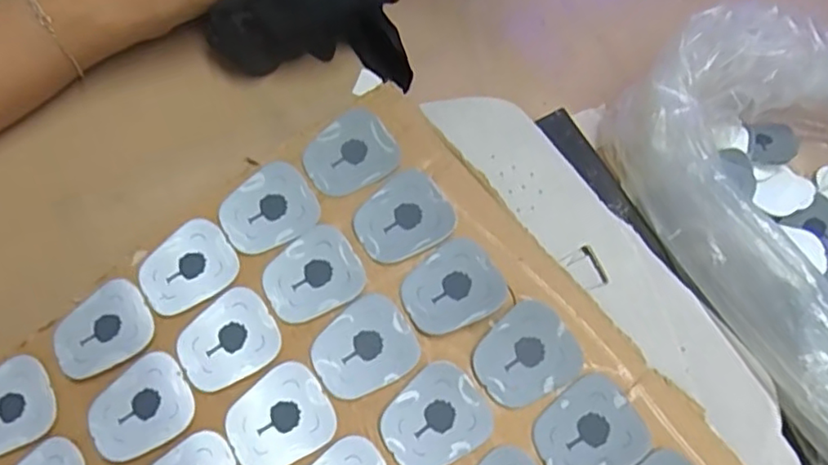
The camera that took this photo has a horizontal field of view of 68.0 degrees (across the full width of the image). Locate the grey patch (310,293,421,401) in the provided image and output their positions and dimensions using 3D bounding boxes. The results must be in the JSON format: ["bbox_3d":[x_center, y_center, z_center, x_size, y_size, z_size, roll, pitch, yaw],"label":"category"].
[{"bbox_3d":[-0.020,0.044,0.236,0.038,0.004,0.032,-28,74,-13],"label":"grey patch"}]

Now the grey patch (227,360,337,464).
[{"bbox_3d":[-0.051,0.071,0.230,0.038,0.004,0.032,-32,75,-14],"label":"grey patch"}]

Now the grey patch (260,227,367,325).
[{"bbox_3d":[-0.041,0.017,0.245,0.038,0.004,0.033,-28,74,-13],"label":"grey patch"}]

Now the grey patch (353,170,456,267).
[{"bbox_3d":[-0.004,-0.006,0.252,0.039,0.004,0.032,-26,74,-12],"label":"grey patch"}]

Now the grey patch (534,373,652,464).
[{"bbox_3d":[0.065,0.074,0.226,0.038,0.004,0.032,-32,75,-14],"label":"grey patch"}]

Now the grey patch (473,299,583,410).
[{"bbox_3d":[0.043,0.047,0.234,0.038,0.004,0.032,-30,75,-13],"label":"grey patch"}]

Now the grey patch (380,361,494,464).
[{"bbox_3d":[0.008,0.070,0.228,0.039,0.004,0.032,-32,75,-14],"label":"grey patch"}]

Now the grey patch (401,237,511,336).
[{"bbox_3d":[0.015,0.021,0.241,0.039,0.004,0.032,-26,74,-12],"label":"grey patch"}]

